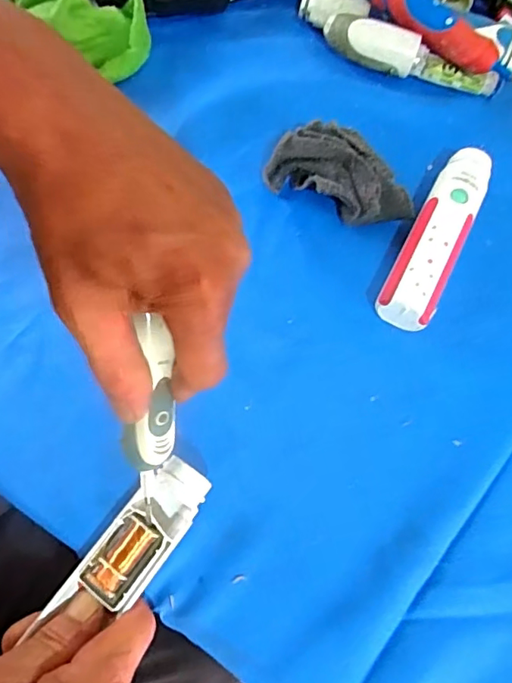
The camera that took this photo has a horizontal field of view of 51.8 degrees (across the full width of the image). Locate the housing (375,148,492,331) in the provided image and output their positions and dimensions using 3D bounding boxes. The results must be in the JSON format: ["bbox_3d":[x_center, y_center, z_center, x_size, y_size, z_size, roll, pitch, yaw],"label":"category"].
[{"bbox_3d":[0.126,-0.074,0.364,0.035,0.032,0.142,27,68,6],"label":"housing"}]

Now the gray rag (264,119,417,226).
[{"bbox_3d":[0.062,-0.117,0.373,0.107,0.037,0.055,22,69,5],"label":"gray rag"}]

